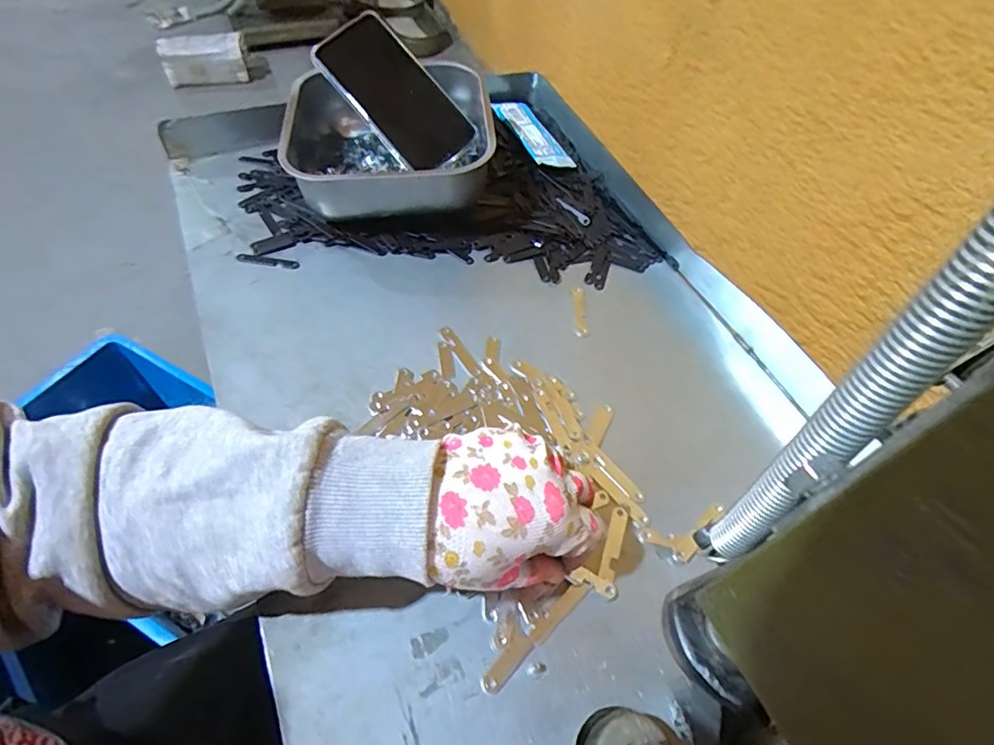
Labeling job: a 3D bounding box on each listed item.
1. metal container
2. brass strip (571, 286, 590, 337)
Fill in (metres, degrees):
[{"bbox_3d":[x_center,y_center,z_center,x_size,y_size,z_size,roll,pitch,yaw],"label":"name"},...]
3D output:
[{"bbox_3d":[-0.097,-0.206,0.507,0.170,0.076,0.165,-4,54,-8],"label":"metal container"},{"bbox_3d":[0.070,-0.051,0.464,0.011,0.005,0.051,1,54,-3],"label":"brass strip"}]

